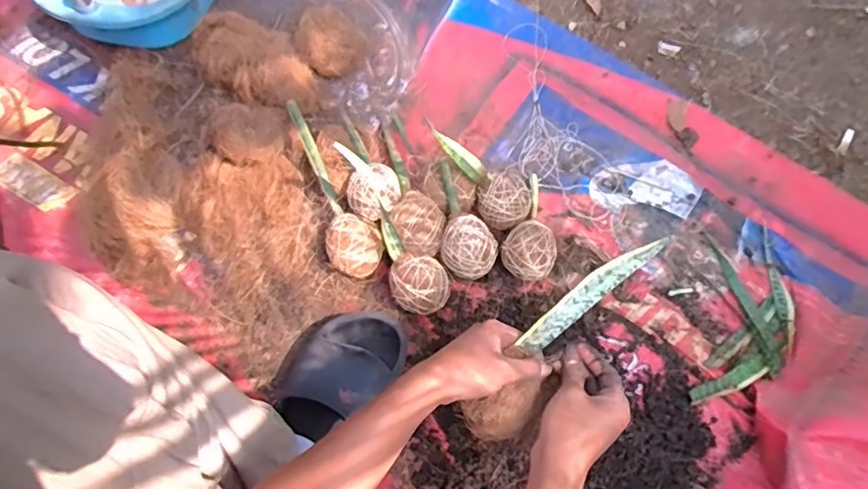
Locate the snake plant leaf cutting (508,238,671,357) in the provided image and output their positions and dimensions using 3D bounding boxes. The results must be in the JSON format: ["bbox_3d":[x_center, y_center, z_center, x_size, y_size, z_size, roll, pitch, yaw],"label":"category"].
[{"bbox_3d":[0.141,0.046,0.495,0.166,0.013,0.023,-40,72,5],"label":"snake plant leaf cutting"}]

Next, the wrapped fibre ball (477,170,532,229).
[{"bbox_3d":[0.089,-0.053,0.690,0.068,0.061,0.063,0,72,1],"label":"wrapped fibre ball"}]

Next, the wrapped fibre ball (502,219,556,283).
[{"bbox_3d":[0.118,0.007,0.674,0.064,0.057,0.074,19,73,7],"label":"wrapped fibre ball"}]

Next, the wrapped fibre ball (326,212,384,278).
[{"bbox_3d":[-0.099,0.001,0.676,0.067,0.056,0.070,0,72,1],"label":"wrapped fibre ball"}]

